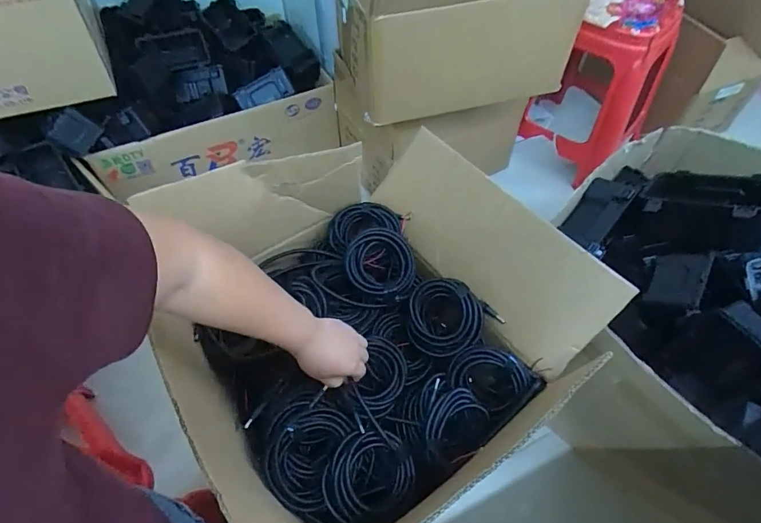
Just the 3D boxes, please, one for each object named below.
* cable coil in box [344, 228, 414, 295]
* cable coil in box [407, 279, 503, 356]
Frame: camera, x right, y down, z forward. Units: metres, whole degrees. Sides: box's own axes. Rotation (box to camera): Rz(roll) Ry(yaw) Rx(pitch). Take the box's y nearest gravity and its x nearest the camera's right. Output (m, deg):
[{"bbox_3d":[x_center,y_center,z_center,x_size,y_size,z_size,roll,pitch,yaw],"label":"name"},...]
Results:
[{"bbox_3d":[0.000,-0.001,0.714,0.120,0.048,0.105,-8,86,-16],"label":"cable coil in box"},{"bbox_3d":[0.101,0.083,0.682,0.126,0.028,0.113,-35,82,2],"label":"cable coil in box"}]

